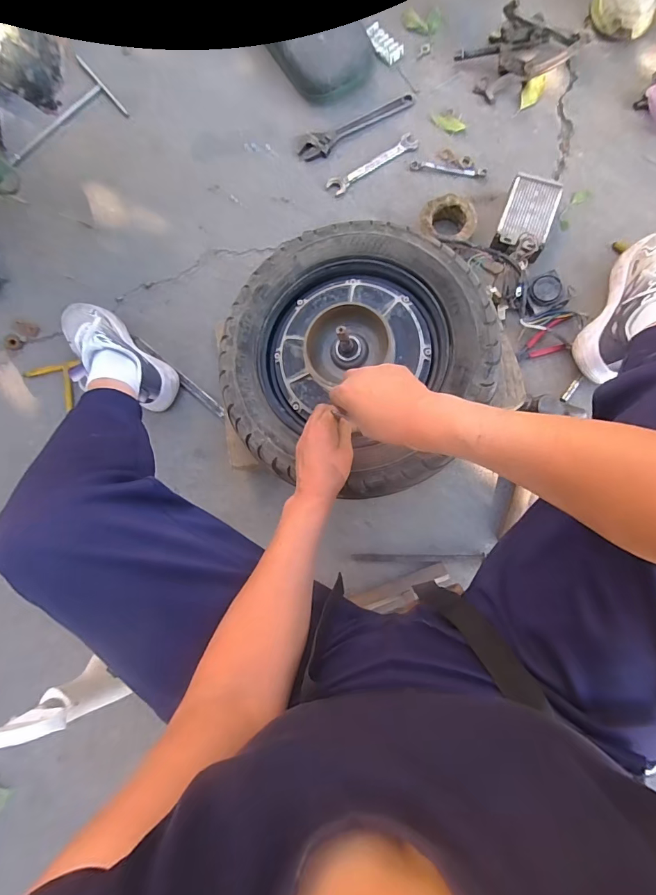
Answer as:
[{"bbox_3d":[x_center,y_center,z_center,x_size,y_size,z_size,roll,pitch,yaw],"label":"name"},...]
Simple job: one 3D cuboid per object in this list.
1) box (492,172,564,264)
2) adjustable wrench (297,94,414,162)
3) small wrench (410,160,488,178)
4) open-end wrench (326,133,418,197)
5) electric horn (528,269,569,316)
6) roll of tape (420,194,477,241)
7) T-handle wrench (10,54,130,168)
[{"bbox_3d":[0.340,-0.390,0.702,0.086,0.050,0.145,20,83,9],"label":"box"},{"bbox_3d":[0.056,-0.630,0.801,0.243,0.013,0.059,-20,82,4],"label":"adjustable wrench"},{"bbox_3d":[0.222,-0.516,0.755,0.138,0.006,0.017,11,85,8],"label":"small wrench"},{"bbox_3d":[0.083,-0.540,0.775,0.179,0.008,0.037,-30,81,3],"label":"open-end wrench"},{"bbox_3d":[0.372,-0.265,0.701,0.059,0.032,0.066,-17,79,3],"label":"electric horn"},{"bbox_3d":[0.214,-0.401,0.734,0.098,0.039,0.085,17,85,9],"label":"roll of tape"},{"bbox_3d":[-0.592,-0.713,0.891,0.259,0.017,0.194,-40,81,1],"label":"T-handle wrench"}]

